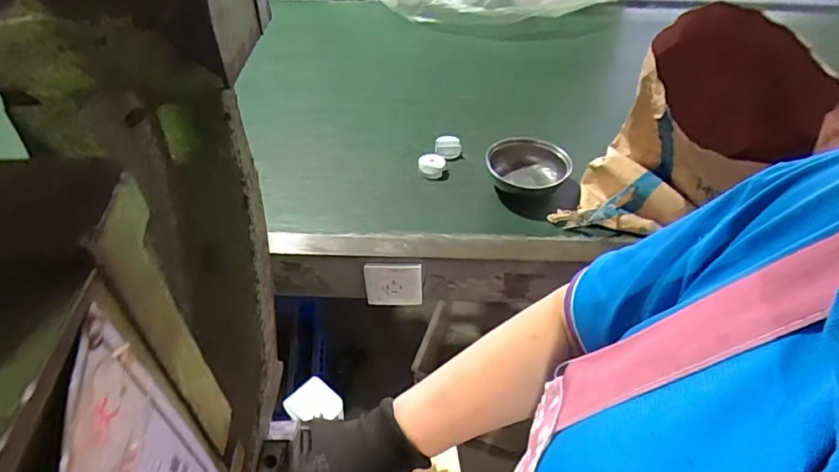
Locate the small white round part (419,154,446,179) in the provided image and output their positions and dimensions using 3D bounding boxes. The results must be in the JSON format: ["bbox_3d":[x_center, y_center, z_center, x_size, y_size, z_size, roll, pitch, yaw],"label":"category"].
[{"bbox_3d":[0.023,-0.129,0.932,0.047,0.034,0.041,1,44,0],"label":"small white round part"}]

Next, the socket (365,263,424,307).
[{"bbox_3d":[-0.039,0.075,0.782,0.084,0.086,0.012,0,44,-1],"label":"socket"}]

